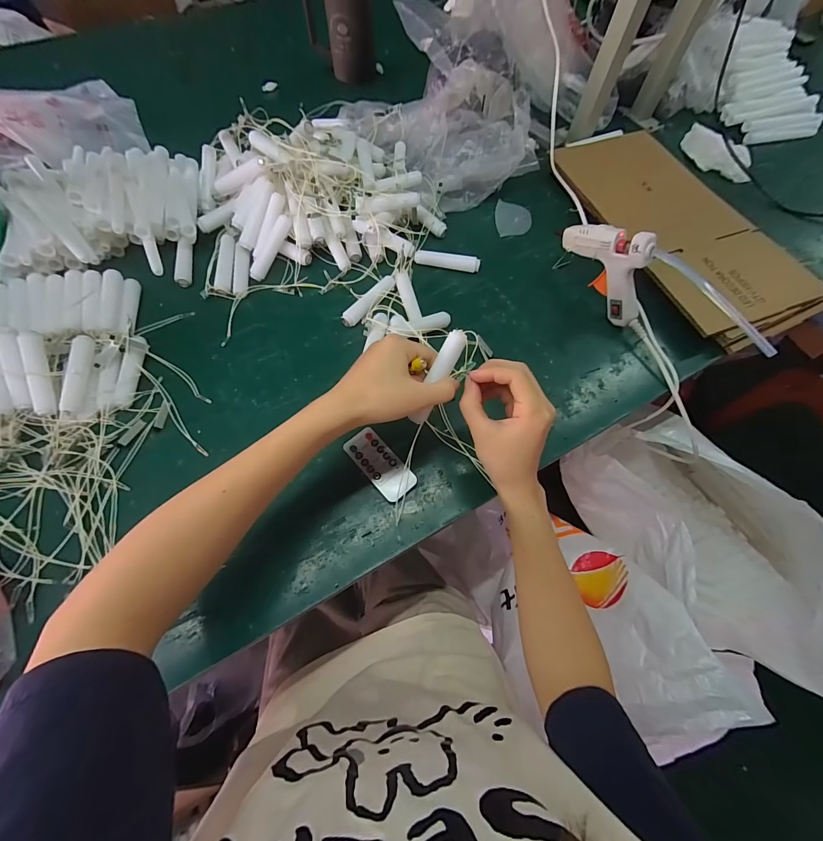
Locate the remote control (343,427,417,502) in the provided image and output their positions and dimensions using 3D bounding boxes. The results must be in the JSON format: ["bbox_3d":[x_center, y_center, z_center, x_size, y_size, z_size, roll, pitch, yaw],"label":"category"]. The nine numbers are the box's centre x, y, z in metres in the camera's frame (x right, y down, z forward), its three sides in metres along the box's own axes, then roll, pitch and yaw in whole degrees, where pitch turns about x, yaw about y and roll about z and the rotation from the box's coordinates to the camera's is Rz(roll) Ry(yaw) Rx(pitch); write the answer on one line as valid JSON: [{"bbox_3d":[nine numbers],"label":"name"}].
[{"bbox_3d":[-0.033,0.046,0.391,0.038,0.009,0.084,-39,73,-18],"label":"remote control"}]

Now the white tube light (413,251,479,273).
[{"bbox_3d":[0.049,-0.219,0.507,0.089,0.018,0.012,11,66,3],"label":"white tube light"}]

